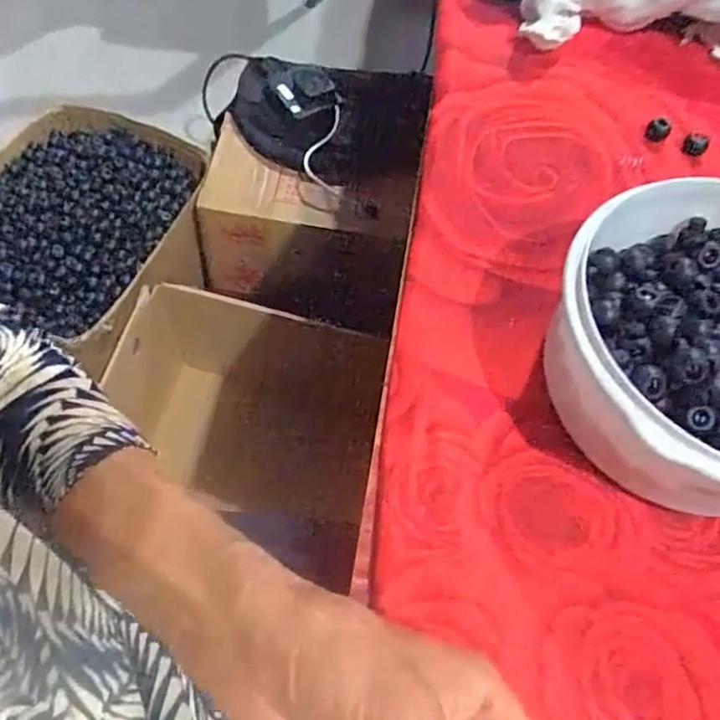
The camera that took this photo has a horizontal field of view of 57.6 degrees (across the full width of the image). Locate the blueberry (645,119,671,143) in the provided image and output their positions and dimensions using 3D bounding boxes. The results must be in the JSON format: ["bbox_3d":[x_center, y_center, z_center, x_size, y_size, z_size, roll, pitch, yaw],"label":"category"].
[{"bbox_3d":[0.200,-0.154,0.439,0.014,0.015,0.012,23,61,10],"label":"blueberry"}]

